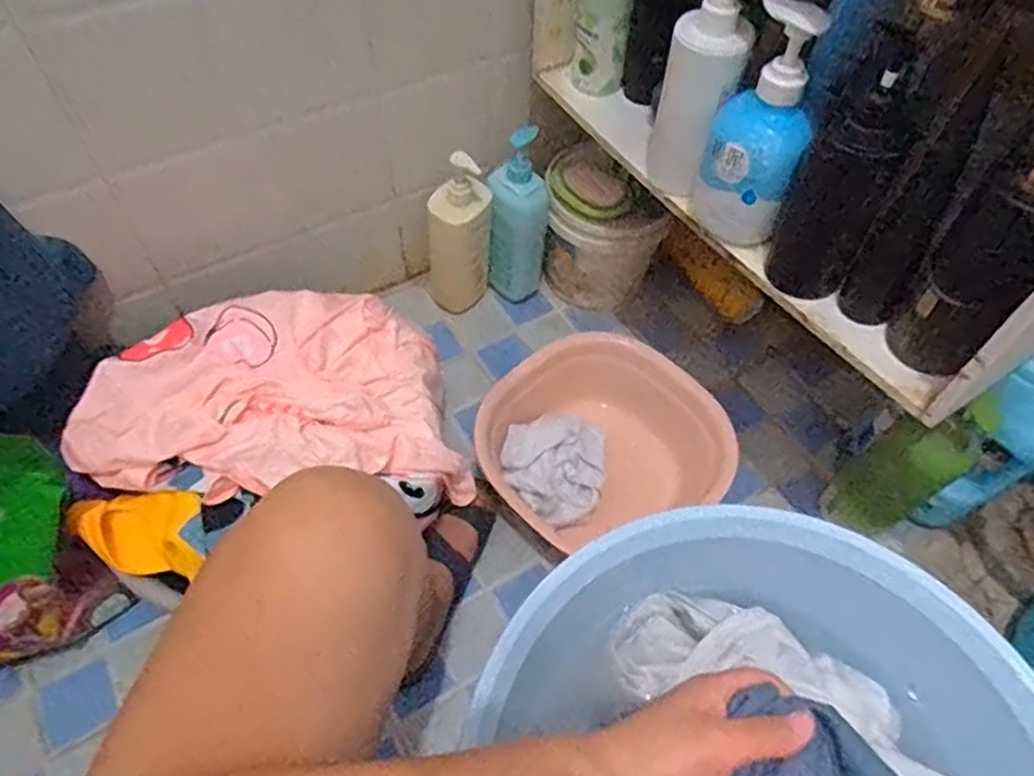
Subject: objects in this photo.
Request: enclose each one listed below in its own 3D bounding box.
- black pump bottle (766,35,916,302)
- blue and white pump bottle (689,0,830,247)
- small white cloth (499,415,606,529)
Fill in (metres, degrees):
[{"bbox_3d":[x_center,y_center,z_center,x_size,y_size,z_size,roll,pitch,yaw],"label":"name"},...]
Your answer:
[{"bbox_3d":[0.268,-0.168,0.561,0.069,0.195,0.069,22,57,14],"label":"black pump bottle"},{"bbox_3d":[0.203,-0.211,0.575,0.078,0.194,0.067,18,57,11],"label":"blue and white pump bottle"},{"bbox_3d":[0.043,0.098,0.821,0.123,0.046,0.132,6,55,3],"label":"small white cloth"}]

